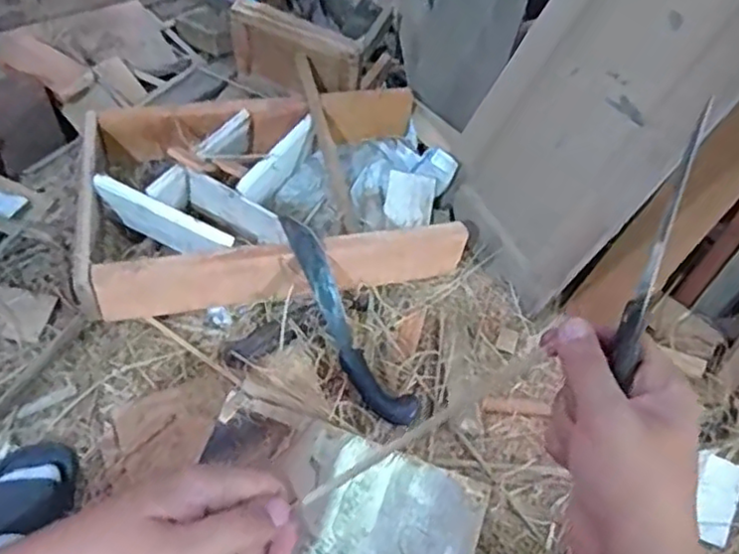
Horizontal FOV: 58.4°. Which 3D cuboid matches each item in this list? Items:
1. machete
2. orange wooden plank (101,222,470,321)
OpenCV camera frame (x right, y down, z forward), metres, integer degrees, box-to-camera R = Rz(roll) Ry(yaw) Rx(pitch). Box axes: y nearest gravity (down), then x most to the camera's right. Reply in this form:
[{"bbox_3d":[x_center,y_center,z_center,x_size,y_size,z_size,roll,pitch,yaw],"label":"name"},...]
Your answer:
[{"bbox_3d":[-0.037,0.063,1.003,0.068,0.030,0.356,-27,84,-18],"label":"machete"},{"bbox_3d":[-0.121,-0.012,1.034,0.561,0.098,0.034,-7,37,-15],"label":"orange wooden plank"}]

